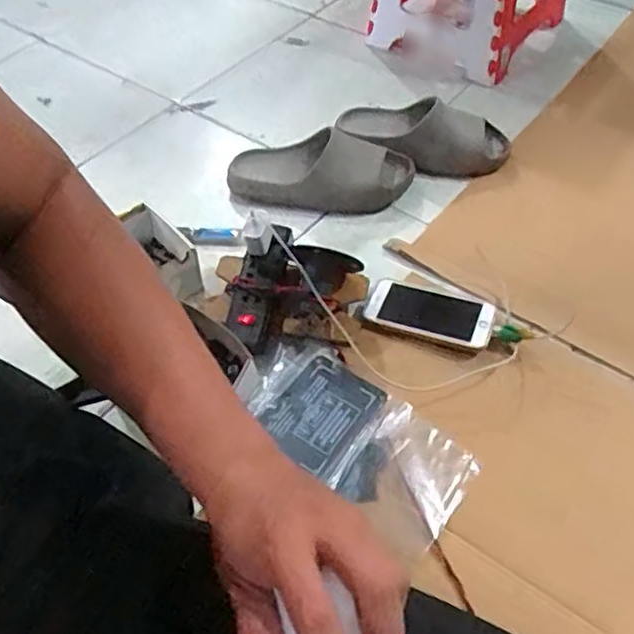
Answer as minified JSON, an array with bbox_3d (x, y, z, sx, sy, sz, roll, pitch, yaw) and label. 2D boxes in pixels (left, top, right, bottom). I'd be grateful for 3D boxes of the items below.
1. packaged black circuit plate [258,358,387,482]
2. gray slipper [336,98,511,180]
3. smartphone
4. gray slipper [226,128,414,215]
[{"bbox_3d":[0.006,0.109,0.734,0.100,0.004,0.117,33,70,18],"label":"packaged black circuit plate"},{"bbox_3d":[0.168,-0.287,1.019,0.268,0.076,0.116,9,52,10],"label":"gray slipper"},{"bbox_3d":[0.144,-0.008,0.829,0.157,0.010,0.082,12,51,16],"label":"smartphone"},{"bbox_3d":[0.005,-0.219,0.968,0.269,0.069,0.119,4,51,6],"label":"gray slipper"}]

